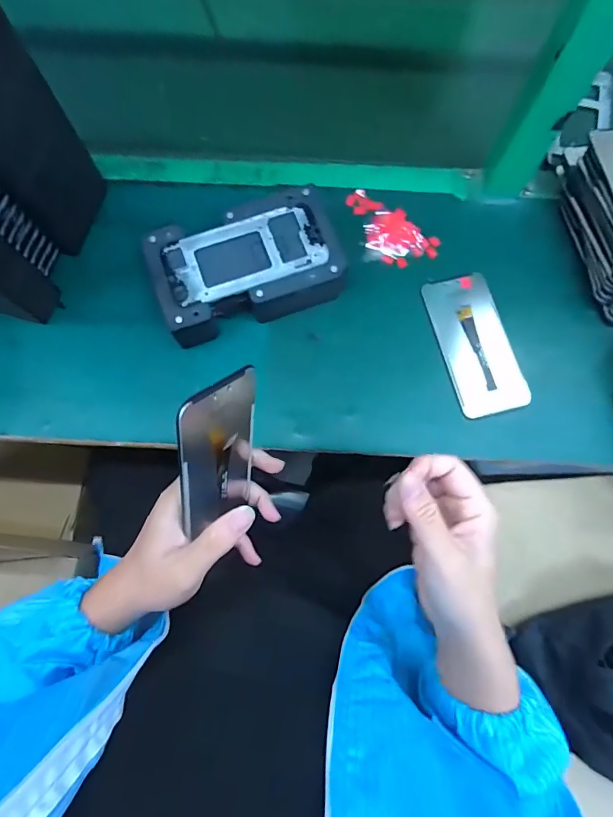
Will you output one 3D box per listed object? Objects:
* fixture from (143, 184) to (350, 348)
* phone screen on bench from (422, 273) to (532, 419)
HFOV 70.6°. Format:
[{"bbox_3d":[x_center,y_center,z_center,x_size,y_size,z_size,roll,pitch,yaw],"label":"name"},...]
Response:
[{"bbox_3d":[-0.061,-0.150,0.454,0.191,0.046,0.116,-22,78,-6],"label":"fixture"},{"bbox_3d":[0.178,-0.071,0.458,0.072,0.007,0.154,-13,77,-4],"label":"phone screen on bench"}]

